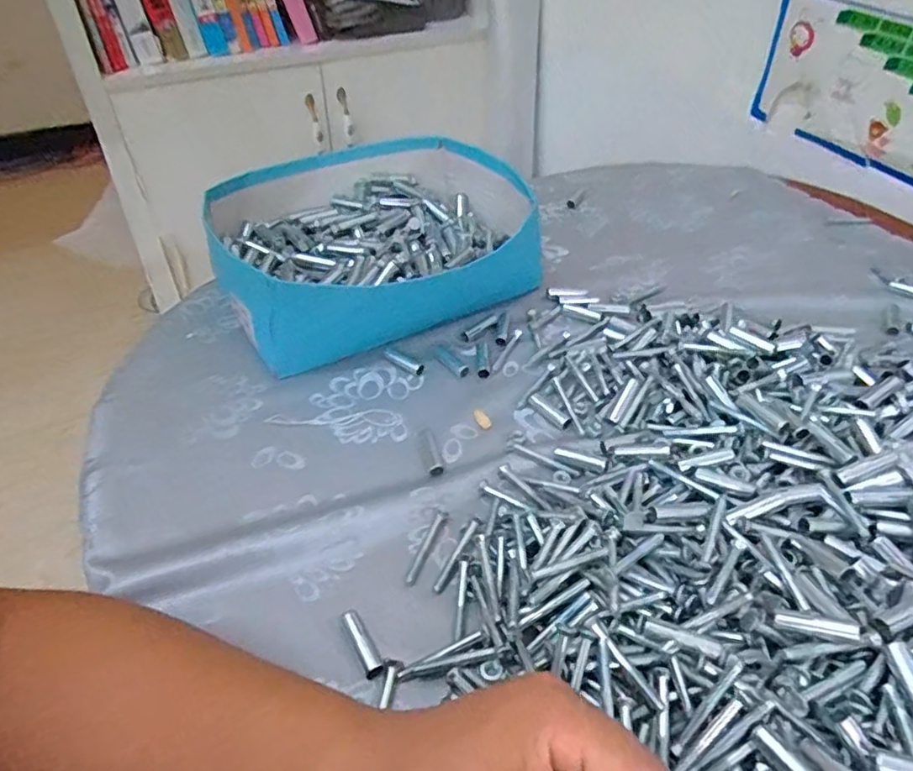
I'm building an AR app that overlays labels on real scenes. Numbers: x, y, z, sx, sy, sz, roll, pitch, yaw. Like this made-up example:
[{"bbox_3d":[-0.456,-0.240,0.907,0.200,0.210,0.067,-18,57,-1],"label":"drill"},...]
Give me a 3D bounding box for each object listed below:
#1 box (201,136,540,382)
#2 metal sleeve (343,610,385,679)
[{"bbox_3d":[-0.075,-0.147,0.630,0.307,0.085,0.257,-15,44,-15],"label":"box"},{"bbox_3d":[-0.054,0.148,0.362,0.010,0.008,0.042,-22,46,-22],"label":"metal sleeve"}]

